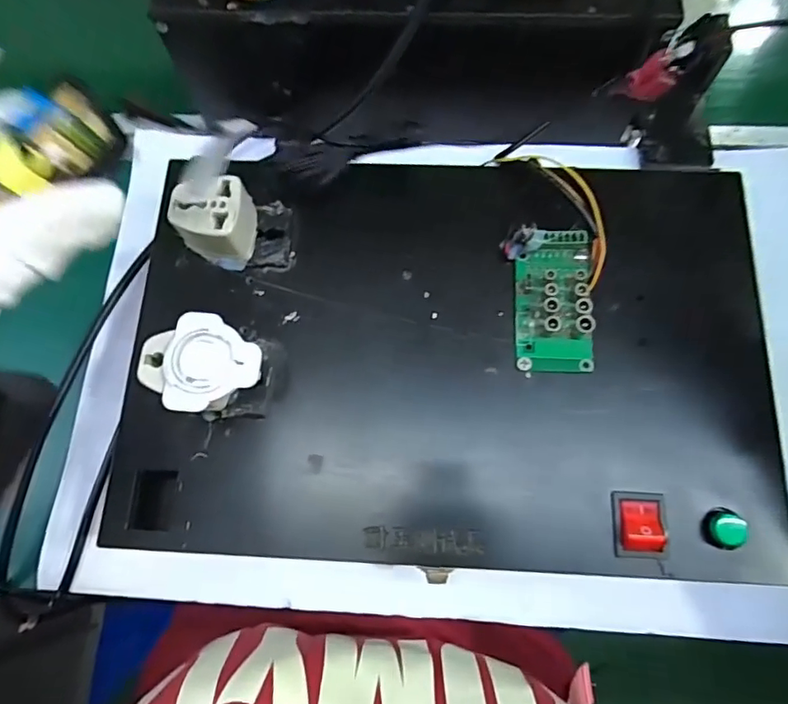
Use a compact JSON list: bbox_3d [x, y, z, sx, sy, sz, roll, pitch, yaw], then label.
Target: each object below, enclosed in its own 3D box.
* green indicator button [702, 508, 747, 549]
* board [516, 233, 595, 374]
[{"bbox_3d":[0.161,0.085,0.262,0.015,0.011,0.018,1,72,2],"label":"green indicator button"},{"bbox_3d":[0.088,-0.028,0.292,0.040,0.020,0.074,3,72,3],"label":"board"}]

